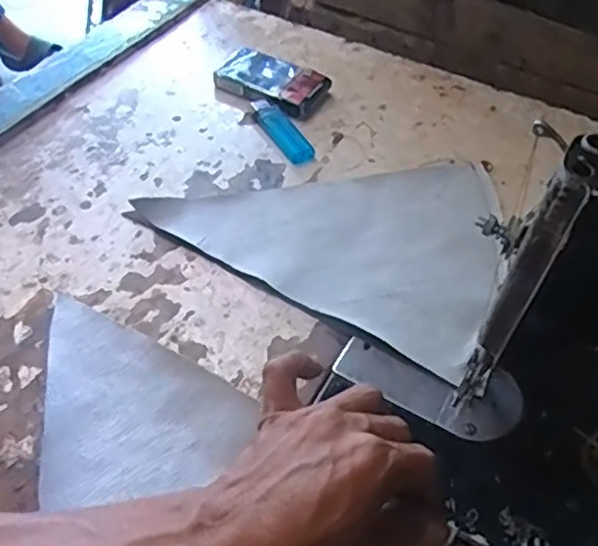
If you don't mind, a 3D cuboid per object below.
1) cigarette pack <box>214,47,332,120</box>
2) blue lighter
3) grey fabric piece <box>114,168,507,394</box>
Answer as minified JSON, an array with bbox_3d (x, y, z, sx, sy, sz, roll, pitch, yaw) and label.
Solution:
[{"bbox_3d":[-0.025,-0.184,0.620,0.111,0.020,0.065,29,54,19],"label":"cigarette pack"},{"bbox_3d":[-0.016,-0.128,0.579,0.025,0.012,0.089,-25,56,-22],"label":"blue lighter"},{"bbox_3d":[0.038,-0.047,0.510,0.259,0.007,0.186,27,54,18],"label":"grey fabric piece"}]

